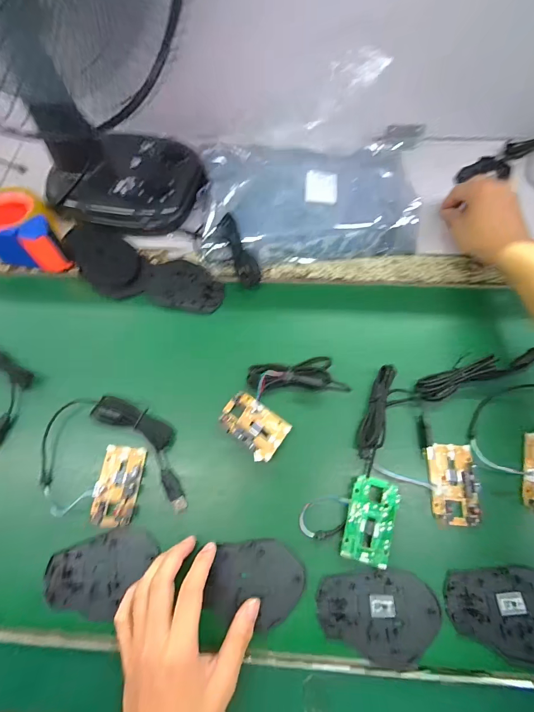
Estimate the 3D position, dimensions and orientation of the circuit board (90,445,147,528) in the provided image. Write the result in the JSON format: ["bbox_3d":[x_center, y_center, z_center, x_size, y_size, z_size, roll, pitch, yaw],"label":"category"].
[{"bbox_3d":[-0.160,0.139,0.355,0.047,0.008,0.079,0,68,3],"label":"circuit board"}]

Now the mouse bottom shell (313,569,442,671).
[{"bbox_3d":[0.103,0.239,0.304,0.108,0.005,0.071,3,68,4],"label":"mouse bottom shell"}]

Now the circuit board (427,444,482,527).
[{"bbox_3d":[0.193,0.131,0.339,0.045,0.014,0.077,-1,67,6],"label":"circuit board"}]

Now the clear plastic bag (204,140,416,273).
[{"bbox_3d":[0.054,-0.219,0.465,0.281,0.046,0.186,-2,67,2],"label":"clear plastic bag"}]

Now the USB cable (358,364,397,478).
[{"bbox_3d":[0.120,0.067,0.363,0.025,0.026,0.119,13,69,8],"label":"USB cable"}]

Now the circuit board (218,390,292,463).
[{"bbox_3d":[-0.016,0.076,0.370,0.075,0.016,0.049,36,74,16],"label":"circuit board"}]

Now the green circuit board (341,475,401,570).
[{"bbox_3d":[0.104,0.165,0.332,0.045,0.019,0.077,13,69,8],"label":"green circuit board"}]

